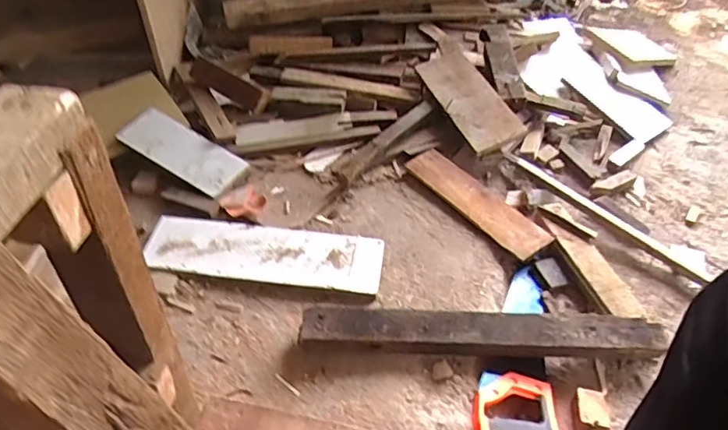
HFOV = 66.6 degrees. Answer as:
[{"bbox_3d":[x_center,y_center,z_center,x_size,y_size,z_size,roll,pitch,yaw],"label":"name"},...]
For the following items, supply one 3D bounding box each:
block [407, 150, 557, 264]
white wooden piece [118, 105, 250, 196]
[{"bbox_3d":[0.217,-0.031,1.068,0.085,0.019,0.309,-30,56,-26],"label":"block"},{"bbox_3d":[-0.367,-0.133,1.111,0.259,0.022,0.104,30,63,15],"label":"white wooden piece"}]

